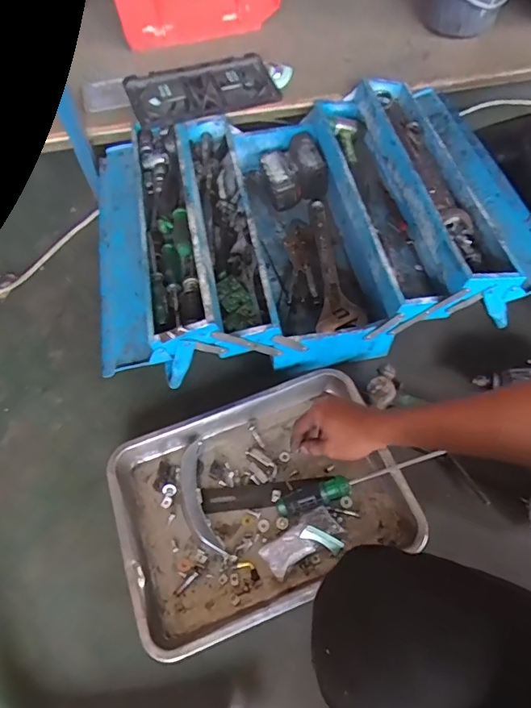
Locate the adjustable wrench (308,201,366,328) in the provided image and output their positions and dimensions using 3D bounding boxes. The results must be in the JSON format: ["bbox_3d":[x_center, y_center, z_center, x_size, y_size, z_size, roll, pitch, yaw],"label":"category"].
[{"bbox_3d":[0.126,-0.180,0.892,0.082,0.013,0.306,-6,61,-1],"label":"adjustable wrench"}]

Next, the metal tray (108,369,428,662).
[{"bbox_3d":[-0.010,0.204,0.663,0.386,0.043,0.294,-20,62,-8],"label":"metal tray"}]

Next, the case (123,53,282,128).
[{"bbox_3d":[-0.119,-0.506,0.882,0.279,0.040,0.149,-14,61,-5],"label":"case"}]

